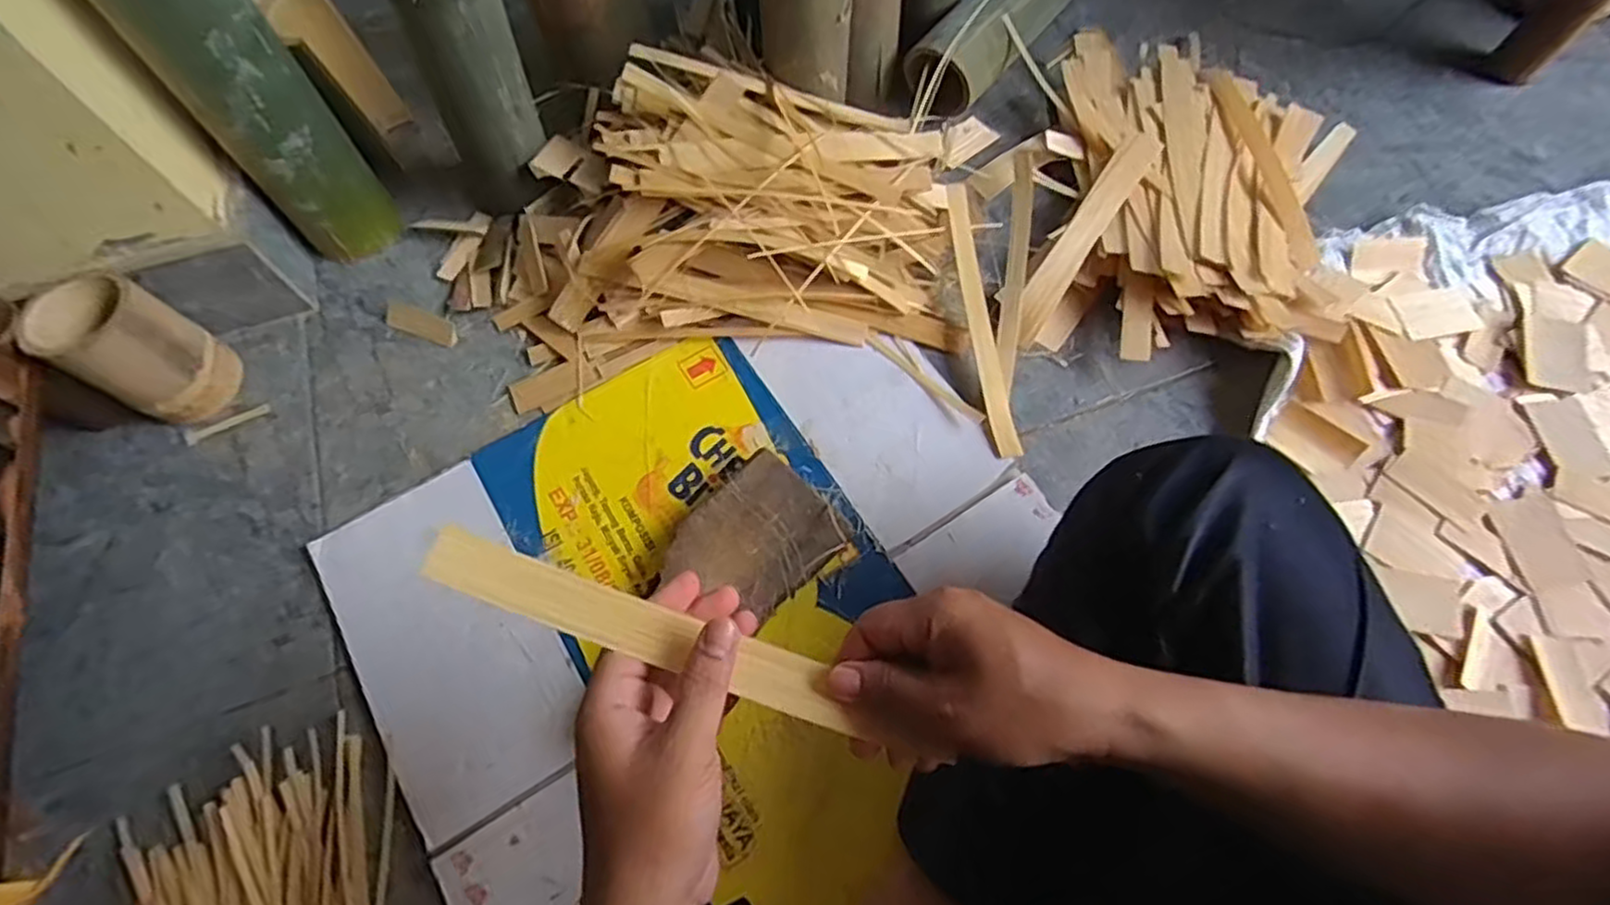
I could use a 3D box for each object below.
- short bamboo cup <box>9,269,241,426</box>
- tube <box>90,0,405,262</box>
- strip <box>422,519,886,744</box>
[{"bbox_3d":[-0.568,-0.086,0.637,0.078,0.126,0.081,-1,66,1],"label":"short bamboo cup"},{"bbox_3d":[-0.469,-0.306,0.620,0.084,0.327,0.089,40,72,17],"label":"tube"},{"bbox_3d":[-0.078,0.086,0.362,0.211,0.011,0.028,21,68,-2],"label":"strip"}]

